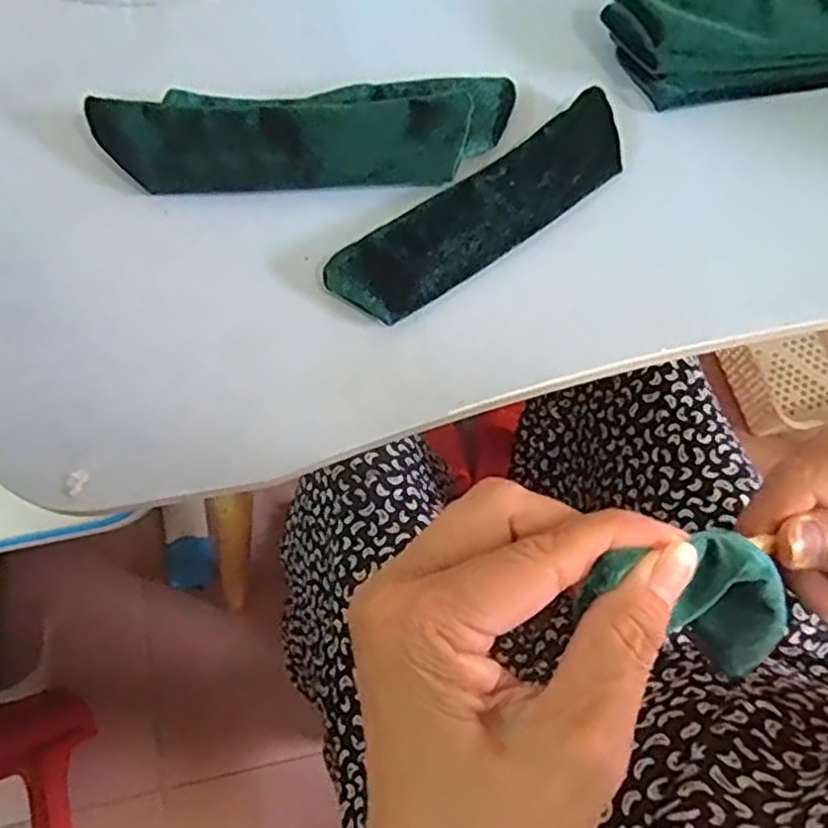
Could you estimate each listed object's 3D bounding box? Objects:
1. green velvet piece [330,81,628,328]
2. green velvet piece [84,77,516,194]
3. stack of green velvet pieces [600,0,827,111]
[{"bbox_3d":[0.036,-0.100,0.352,0.166,0.013,0.044,-35,77,-10],"label":"green velvet piece"},{"bbox_3d":[-0.050,-0.136,0.352,0.195,0.023,0.054,-7,74,-2],"label":"green velvet piece"},{"bbox_3d":[0.192,-0.202,0.388,0.170,0.041,0.052,-4,74,-2],"label":"stack of green velvet pieces"}]

